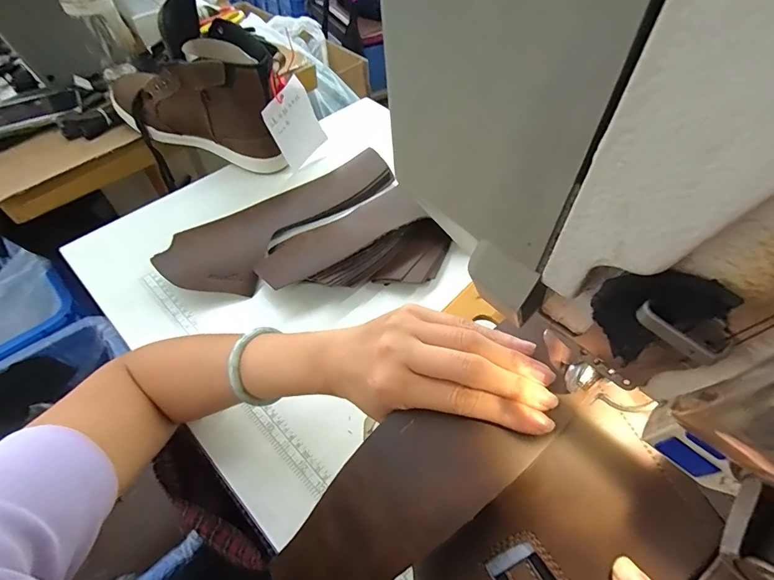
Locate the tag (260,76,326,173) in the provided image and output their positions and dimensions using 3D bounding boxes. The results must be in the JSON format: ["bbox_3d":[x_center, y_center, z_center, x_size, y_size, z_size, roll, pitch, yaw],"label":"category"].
[{"bbox_3d":[-0.129,-0.231,0.583,0.008,0.111,0.074,33,74,24],"label":"tag"}]

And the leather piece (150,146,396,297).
[{"bbox_3d":[-0.131,-0.097,0.546,0.108,0.029,0.321,36,61,23],"label":"leather piece"}]

